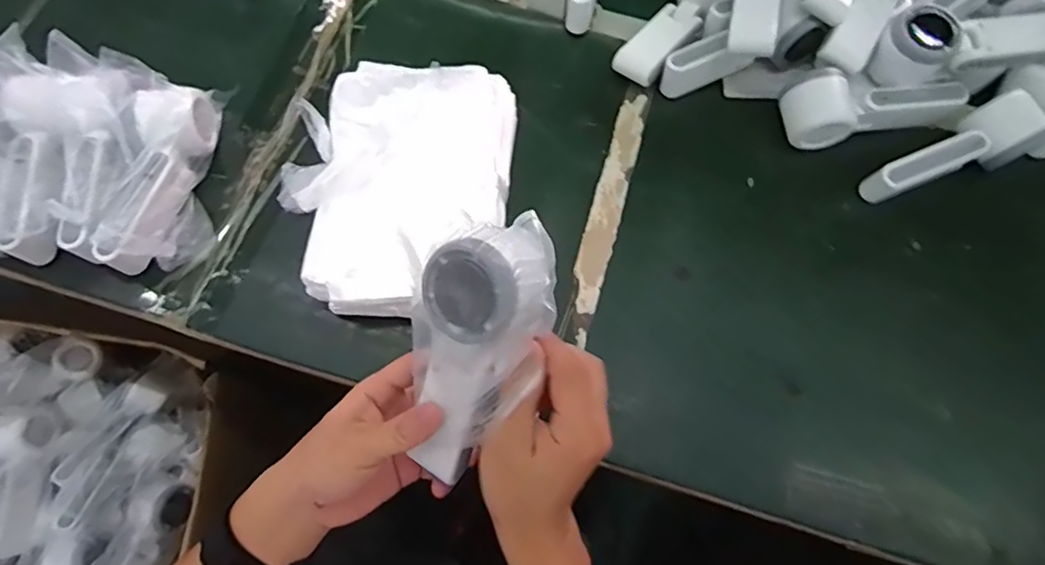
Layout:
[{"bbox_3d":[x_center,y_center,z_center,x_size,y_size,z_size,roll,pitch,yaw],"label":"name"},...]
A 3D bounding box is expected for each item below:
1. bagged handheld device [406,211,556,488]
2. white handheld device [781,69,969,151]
[{"bbox_3d":[-0.031,0.044,0.330,0.079,0.031,0.169,19,113,5],"label":"bagged handheld device"},{"bbox_3d":[0.325,-0.164,0.524,0.169,0.060,0.054,-5,71,-4],"label":"white handheld device"}]

